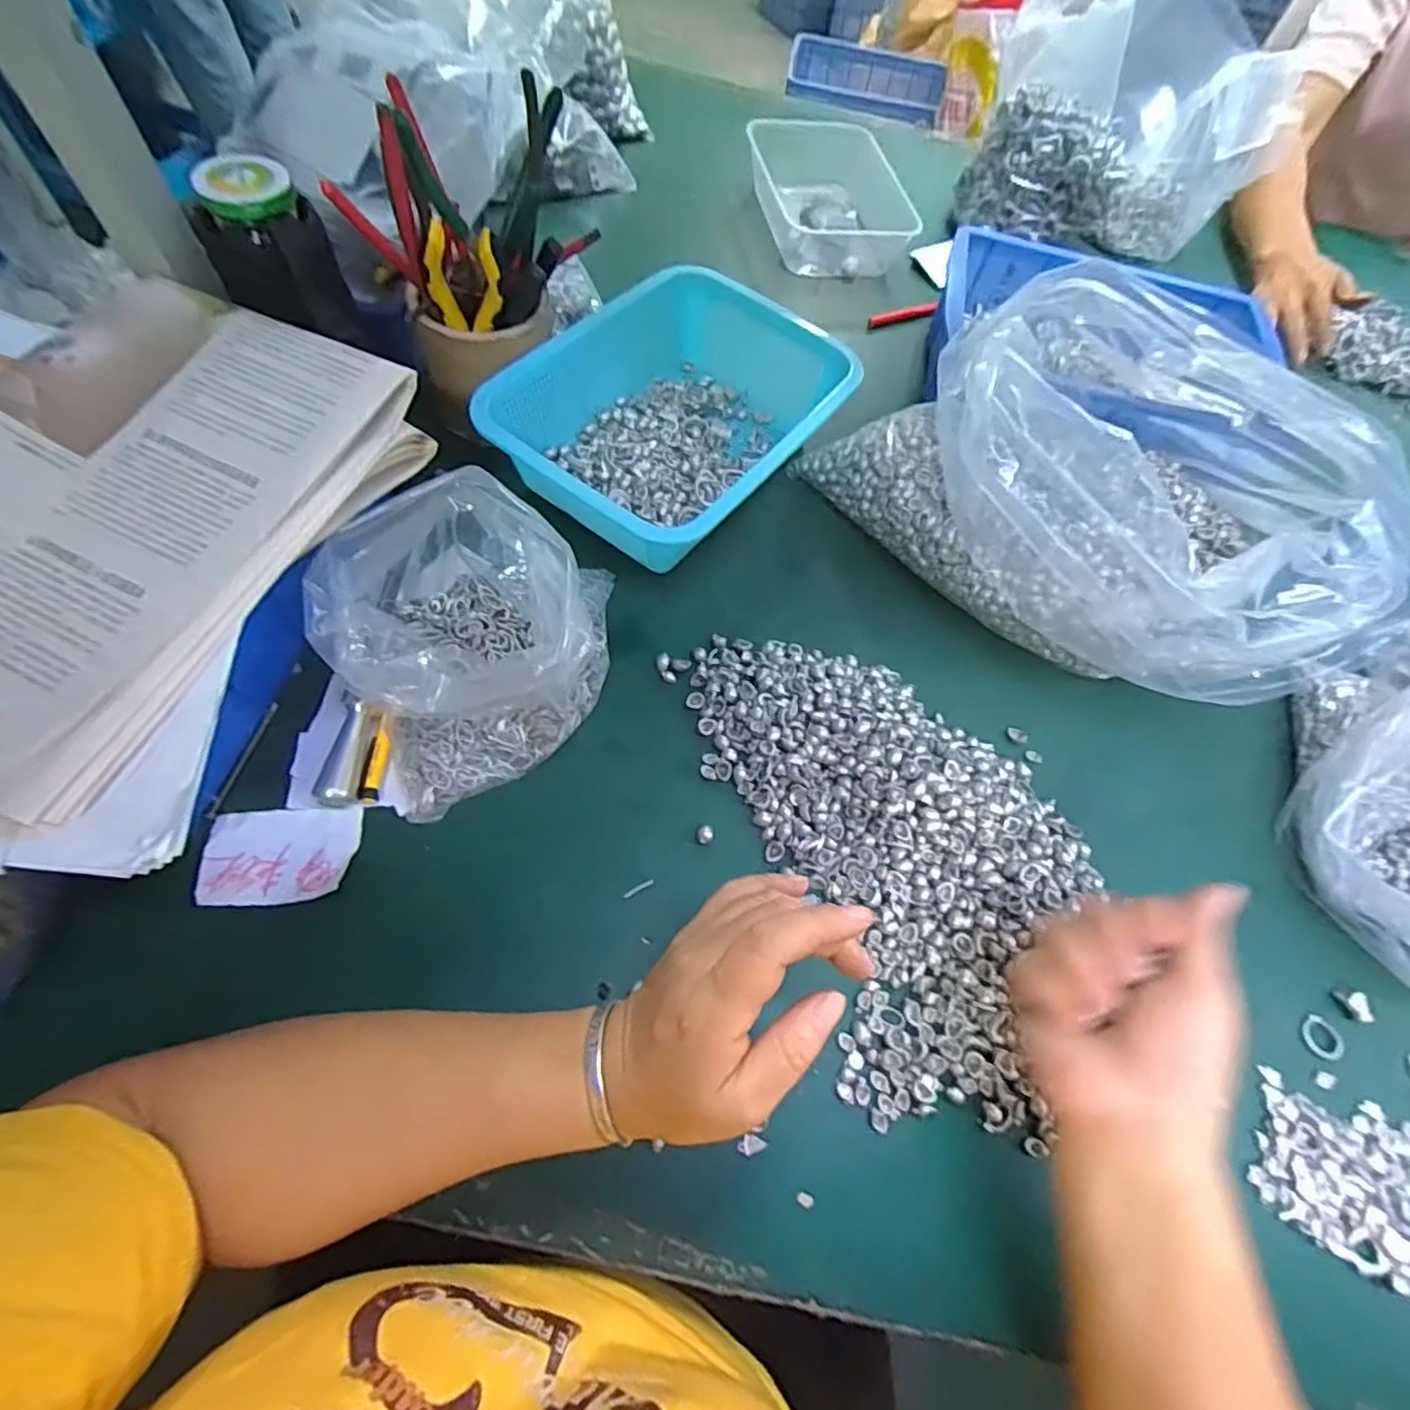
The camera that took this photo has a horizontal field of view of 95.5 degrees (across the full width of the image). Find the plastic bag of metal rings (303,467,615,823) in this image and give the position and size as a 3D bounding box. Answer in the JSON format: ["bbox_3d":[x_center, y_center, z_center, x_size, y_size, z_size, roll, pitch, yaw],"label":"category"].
[{"bbox_3d":[-0.130,-0.050,0.386,0.176,0.101,0.154,-27,68,-16],"label":"plastic bag of metal rings"}]

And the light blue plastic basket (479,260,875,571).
[{"bbox_3d":[-0.022,-0.222,0.498,0.192,0.080,0.254,37,67,14],"label":"light blue plastic basket"}]

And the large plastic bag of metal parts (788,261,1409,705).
[{"bbox_3d":[0.278,-0.150,0.447,0.223,0.166,0.345,-30,69,-20],"label":"large plastic bag of metal parts"}]

